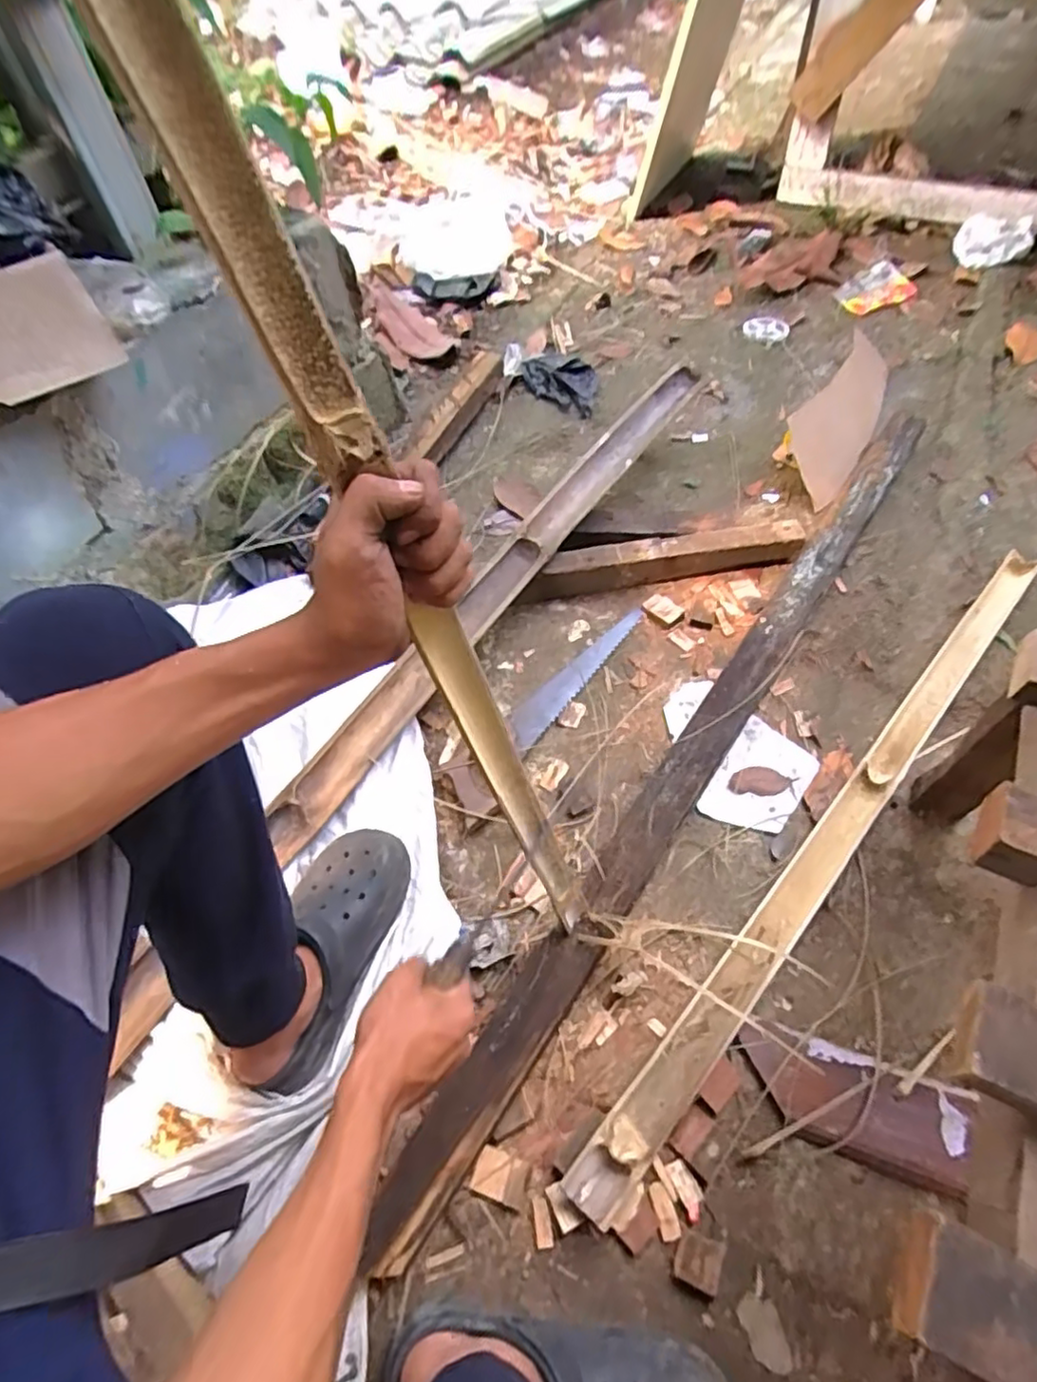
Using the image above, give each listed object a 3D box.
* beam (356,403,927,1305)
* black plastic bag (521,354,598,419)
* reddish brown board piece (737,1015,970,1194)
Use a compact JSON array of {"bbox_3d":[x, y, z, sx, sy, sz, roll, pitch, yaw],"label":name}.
[{"bbox_3d":[0.265,0.030,0.871,0.082,0.051,1.353,30,64,22],"label":"beam"},{"bbox_3d":[0.086,-0.647,1.358,0.164,0.035,0.173,12,59,12],"label":"black plastic bag"},{"bbox_3d":[0.318,0.397,0.633,0.200,0.027,0.085,16,60,14],"label":"reddish brown board piece"}]

